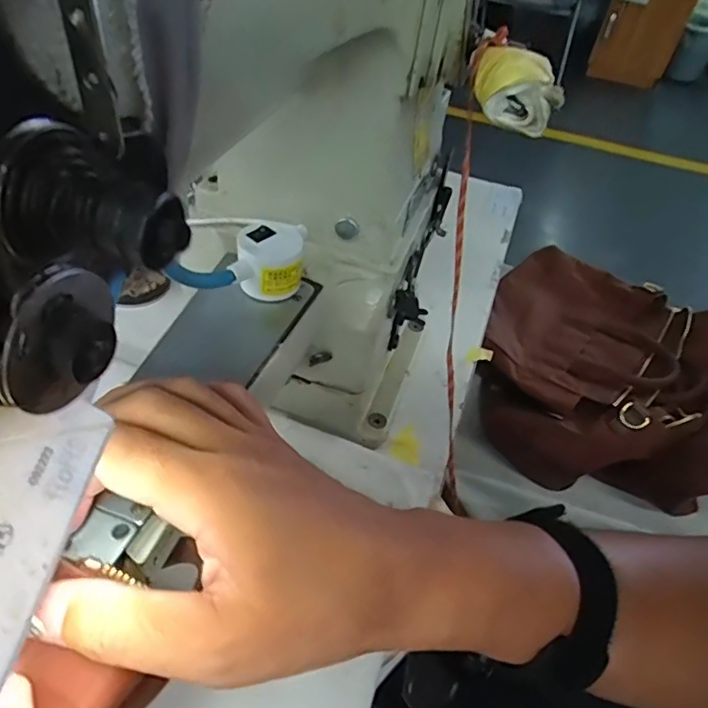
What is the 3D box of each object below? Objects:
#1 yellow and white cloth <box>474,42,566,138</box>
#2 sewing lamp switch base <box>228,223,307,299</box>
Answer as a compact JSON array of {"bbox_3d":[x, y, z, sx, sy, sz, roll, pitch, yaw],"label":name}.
[{"bbox_3d":[0.080,-0.130,0.272,0.043,0.029,0.030,17,48,9],"label":"yellow and white cloth"},{"bbox_3d":[-0.047,-0.056,0.323,0.035,0.032,0.045,6,47,-1],"label":"sewing lamp switch base"}]

